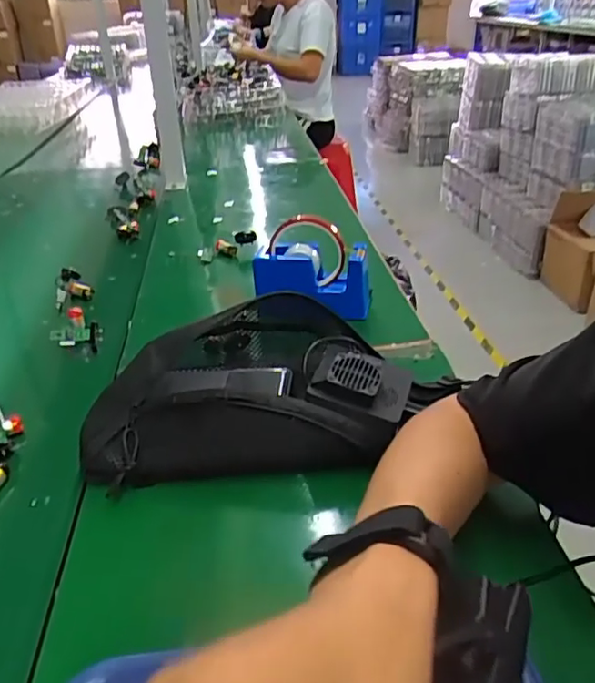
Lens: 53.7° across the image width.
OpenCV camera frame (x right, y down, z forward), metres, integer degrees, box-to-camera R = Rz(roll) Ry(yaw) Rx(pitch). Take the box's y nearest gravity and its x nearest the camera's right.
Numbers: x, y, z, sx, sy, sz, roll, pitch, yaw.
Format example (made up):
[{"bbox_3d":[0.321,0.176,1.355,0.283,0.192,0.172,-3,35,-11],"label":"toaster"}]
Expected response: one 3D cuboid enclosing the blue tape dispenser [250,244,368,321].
[{"bbox_3d":[0.019,-0.077,0.704,0.136,0.083,0.063,4,21,5],"label":"blue tape dispenser"}]

